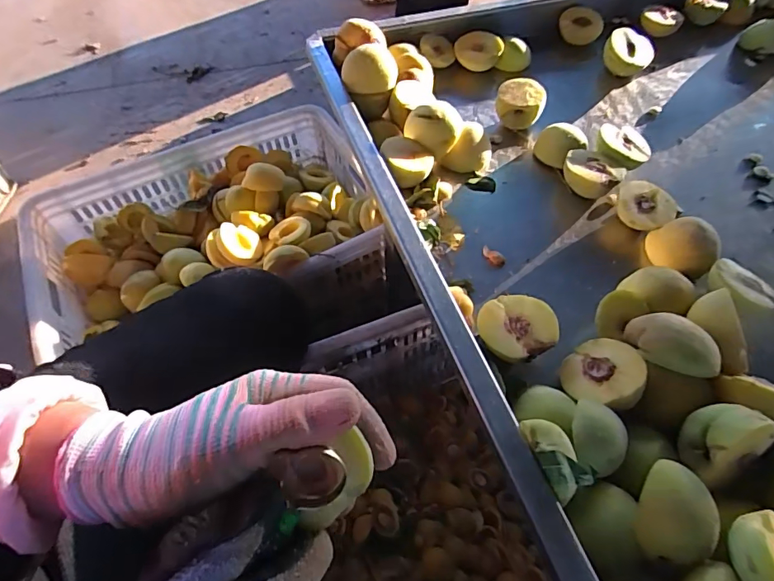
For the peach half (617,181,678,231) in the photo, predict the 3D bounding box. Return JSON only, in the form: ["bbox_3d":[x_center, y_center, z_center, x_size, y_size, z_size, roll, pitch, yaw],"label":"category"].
[{"bbox_3d":[0.277,-0.088,0.495,0.059,0.031,0.052,22,60,15],"label":"peach half"}]

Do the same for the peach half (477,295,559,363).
[{"bbox_3d":[0.112,0.037,0.405,0.063,0.040,0.060,-1,56,1],"label":"peach half"}]

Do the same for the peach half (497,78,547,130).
[{"bbox_3d":[0.169,-0.236,0.583,0.060,0.039,0.057,16,58,12],"label":"peach half"}]

